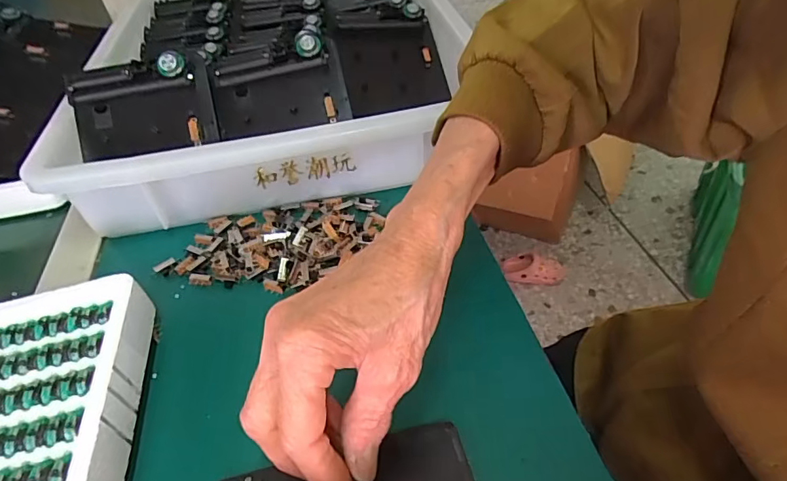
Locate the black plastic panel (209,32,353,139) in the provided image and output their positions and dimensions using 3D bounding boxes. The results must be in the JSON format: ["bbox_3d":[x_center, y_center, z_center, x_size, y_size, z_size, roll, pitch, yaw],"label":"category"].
[{"bbox_3d":[-0.099,-0.130,0.422,0.111,0.072,0.018,-13,3,0],"label":"black plastic panel"}]

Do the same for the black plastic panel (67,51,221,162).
[{"bbox_3d":[-0.204,-0.107,0.398,0.106,0.070,0.021,-13,6,-2],"label":"black plastic panel"}]

